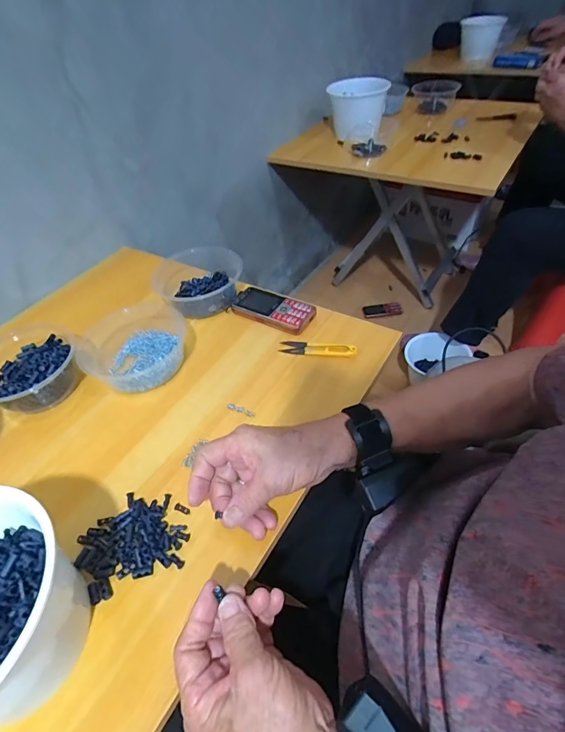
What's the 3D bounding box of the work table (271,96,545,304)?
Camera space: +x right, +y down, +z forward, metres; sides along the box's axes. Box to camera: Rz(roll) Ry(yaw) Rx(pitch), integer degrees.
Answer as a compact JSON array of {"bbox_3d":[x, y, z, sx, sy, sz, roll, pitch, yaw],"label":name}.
[{"bbox_3d":[0.372,-0.517,1.321,0.642,0.565,0.657,18,51,22],"label":"work table"}]

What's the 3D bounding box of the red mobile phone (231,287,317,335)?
[{"bbox_3d":[-0.016,-0.091,0.609,0.134,0.019,0.059,24,53,26],"label":"red mobile phone"}]

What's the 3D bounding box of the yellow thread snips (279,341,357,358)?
[{"bbox_3d":[0.049,-0.026,0.550,0.107,0.010,0.023,8,48,14],"label":"yellow thread snips"}]

